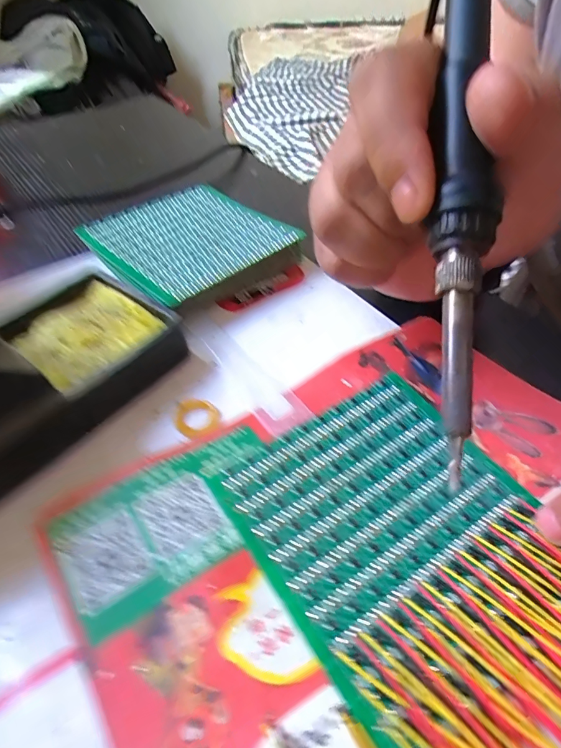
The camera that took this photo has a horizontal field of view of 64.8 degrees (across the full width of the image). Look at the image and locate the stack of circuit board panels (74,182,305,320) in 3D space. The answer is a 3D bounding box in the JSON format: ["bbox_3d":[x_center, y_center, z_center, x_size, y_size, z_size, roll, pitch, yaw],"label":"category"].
[{"bbox_3d":[-0.055,-0.076,0.266,0.096,0.022,0.097,-34,54,-27],"label":"stack of circuit board panels"}]

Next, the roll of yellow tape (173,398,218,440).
[{"bbox_3d":[-0.036,0.018,0.190,0.018,0.004,0.021,-7,47,-4],"label":"roll of yellow tape"}]

